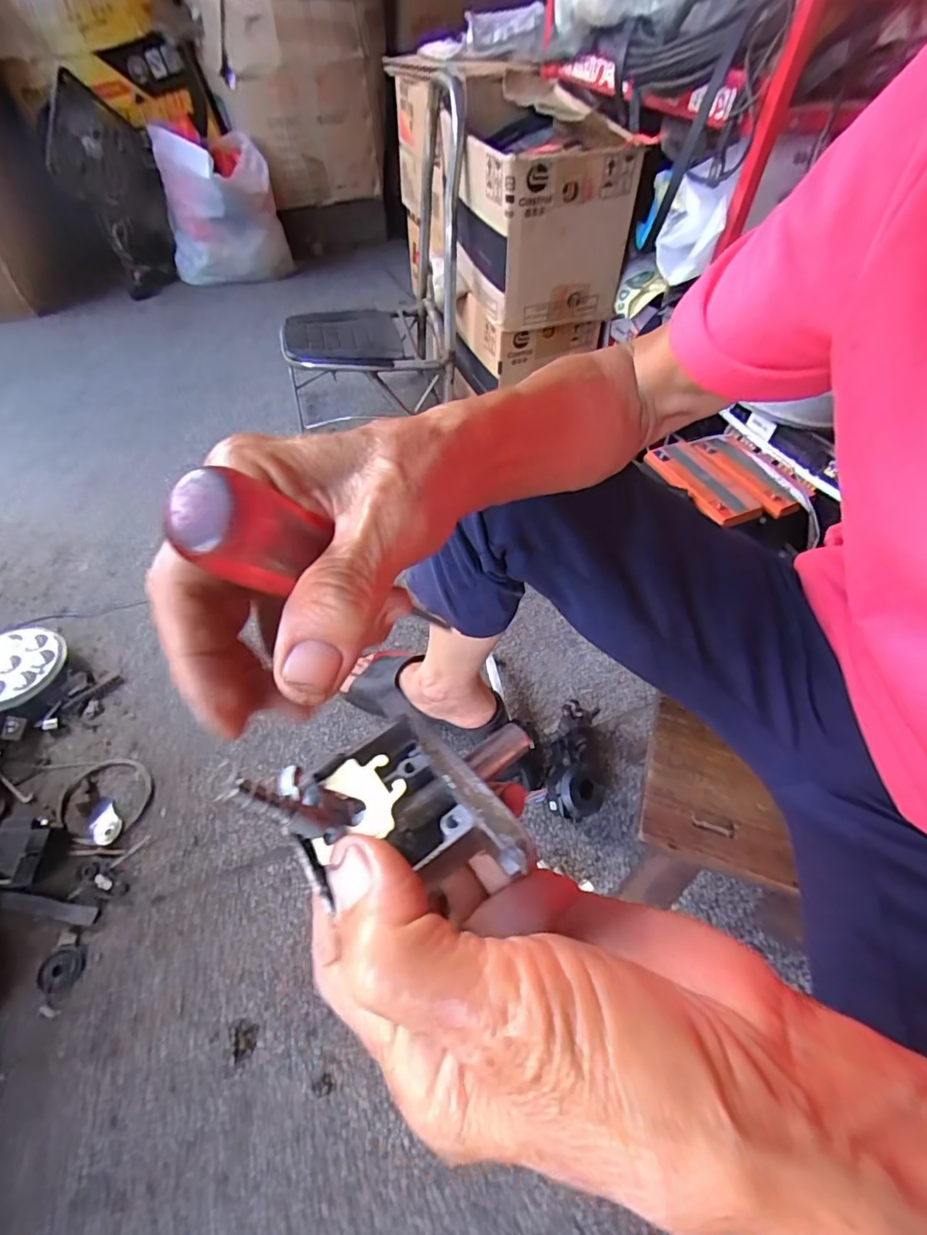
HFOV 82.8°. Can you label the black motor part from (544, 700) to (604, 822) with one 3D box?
[{"bbox_3d":[0.139,0.171,0.646,0.068,0.064,0.159,9,53,7],"label":"black motor part"}]

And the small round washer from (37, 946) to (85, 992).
[{"bbox_3d":[-0.401,0.350,0.524,0.040,0.004,0.036,-9,52,-7],"label":"small round washer"}]

